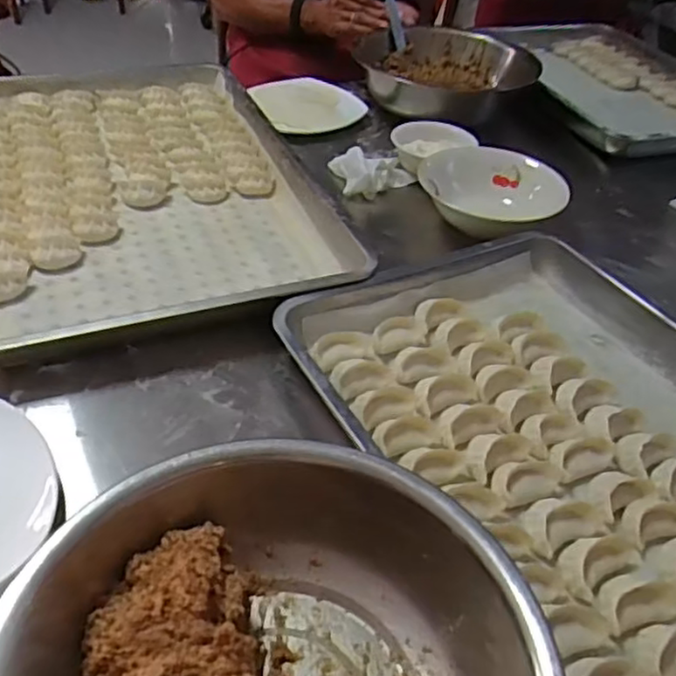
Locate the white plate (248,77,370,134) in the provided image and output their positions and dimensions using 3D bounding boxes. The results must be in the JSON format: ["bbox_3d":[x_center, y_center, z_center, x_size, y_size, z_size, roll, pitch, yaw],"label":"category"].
[{"bbox_3d":[-0.044,-0.351,1.014,0.160,0.017,0.182,-13,44,-20],"label":"white plate"}]

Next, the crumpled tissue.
[{"bbox_3d":[0.045,-0.214,0.869,0.106,0.034,0.076,1,41,-5],"label":"crumpled tissue"}]

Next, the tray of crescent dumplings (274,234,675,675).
[{"bbox_3d":[0.205,0.084,0.532,0.343,0.042,0.495,-20,47,-27],"label":"tray of crescent dumplings"}]

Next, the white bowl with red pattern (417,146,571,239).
[{"bbox_3d":[0.190,-0.175,0.819,0.125,0.061,0.167,-28,51,-33],"label":"white bowl with red pattern"}]

